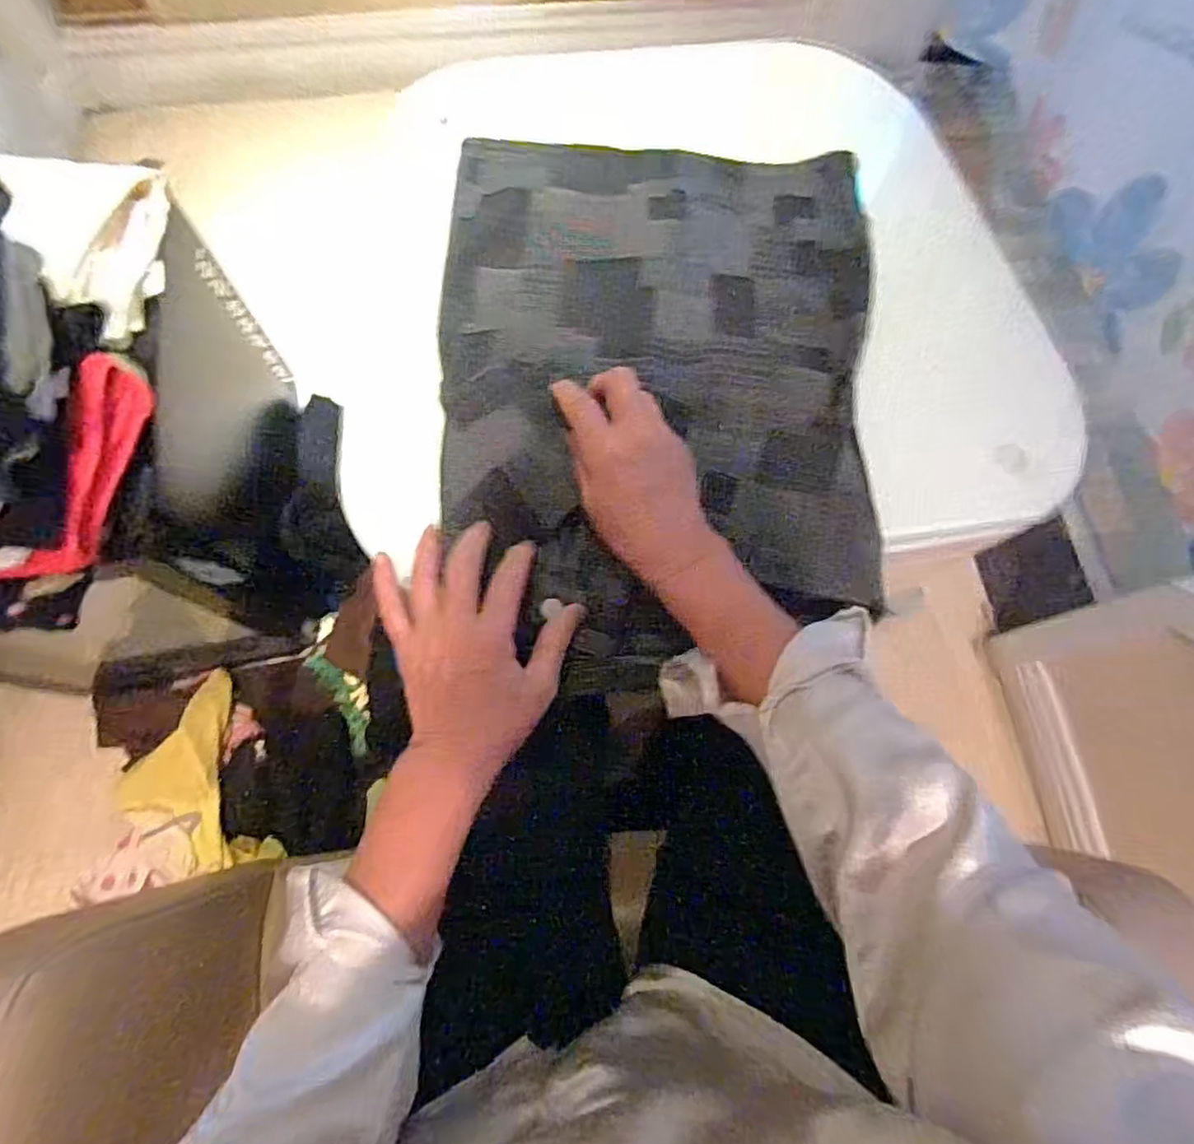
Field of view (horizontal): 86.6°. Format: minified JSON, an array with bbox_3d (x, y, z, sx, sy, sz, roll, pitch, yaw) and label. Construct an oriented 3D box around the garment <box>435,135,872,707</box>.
[{"bbox_3d":[0.044,-0.144,0.481,0.326,0.028,0.453,3,72,-1],"label":"garment"}]

